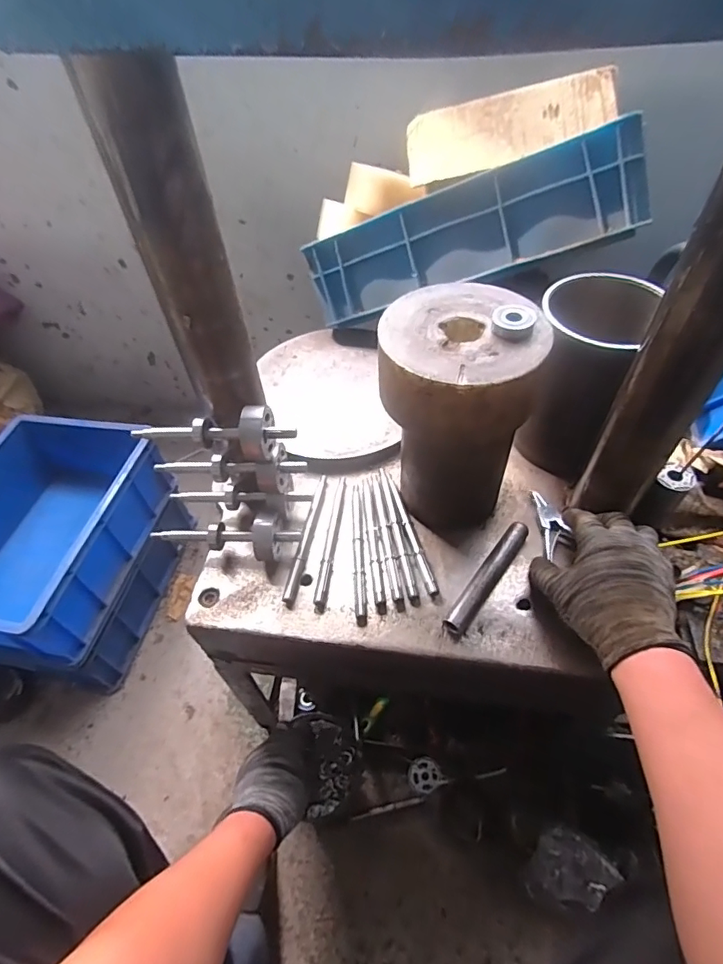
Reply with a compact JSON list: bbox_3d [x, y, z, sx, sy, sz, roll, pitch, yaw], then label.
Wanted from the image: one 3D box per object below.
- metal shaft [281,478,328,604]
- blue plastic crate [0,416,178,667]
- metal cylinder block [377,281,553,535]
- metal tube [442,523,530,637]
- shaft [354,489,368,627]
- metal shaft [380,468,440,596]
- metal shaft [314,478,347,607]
[{"bbox_3d":[-0.060,0.057,0.556,0.011,0.009,0.165,7,52,10],"label":"metal shaft"},{"bbox_3d":[-0.549,0.086,0.885,0.289,0.172,0.405,7,52,10],"label":"blue plastic crate"},{"bbox_3d":[0.094,-0.065,0.505,0.144,0.214,0.142,8,52,10],"label":"metal cylinder block"},{"bbox_3d":[0.131,0.097,0.514,0.021,0.020,0.144,30,59,25],"label":"metal tube"},{"bbox_3d":[-0.003,0.074,0.544,0.012,0.011,0.165,-4,51,1],"label":"shaft"},{"bbox_3d":[0.051,0.050,0.551,0.011,0.014,0.162,-15,51,-8],"label":"metal shaft"},{"bbox_3d":[-0.032,0.061,0.554,0.011,0.010,0.159,4,51,7],"label":"metal shaft"}]

